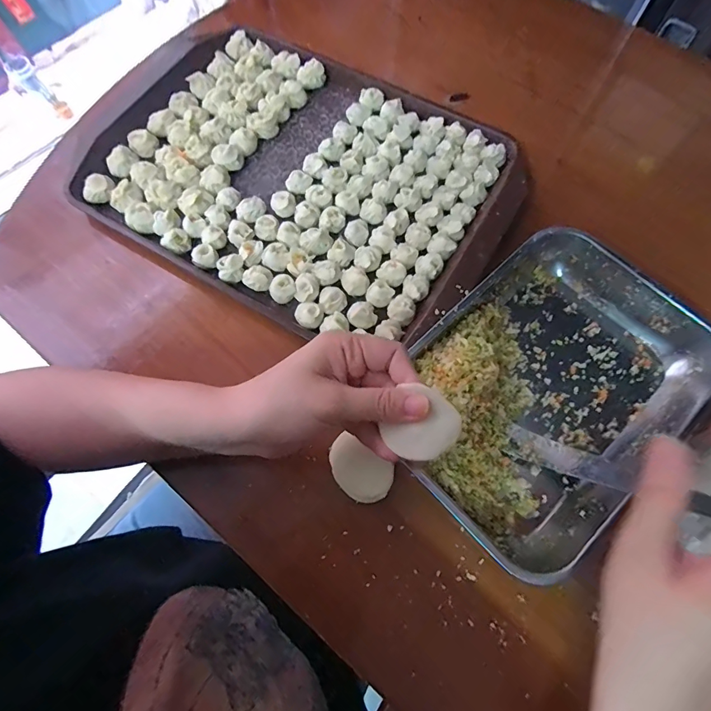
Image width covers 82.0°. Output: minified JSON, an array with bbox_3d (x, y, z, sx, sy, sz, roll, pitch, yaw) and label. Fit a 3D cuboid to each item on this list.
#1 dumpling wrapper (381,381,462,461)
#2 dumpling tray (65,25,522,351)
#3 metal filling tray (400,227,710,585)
[{"bbox_3d":[0.041,0.043,0.250,0.040,0.004,0.044,31,97,10],"label":"dumpling wrapper"},{"bbox_3d":[-0.065,-0.190,0.412,0.411,0.034,0.288,29,73,9],"label":"dumpling tray"},{"bbox_3d":[0.155,0.027,0.328,0.249,0.046,0.190,-41,76,-13],"label":"metal filling tray"}]

